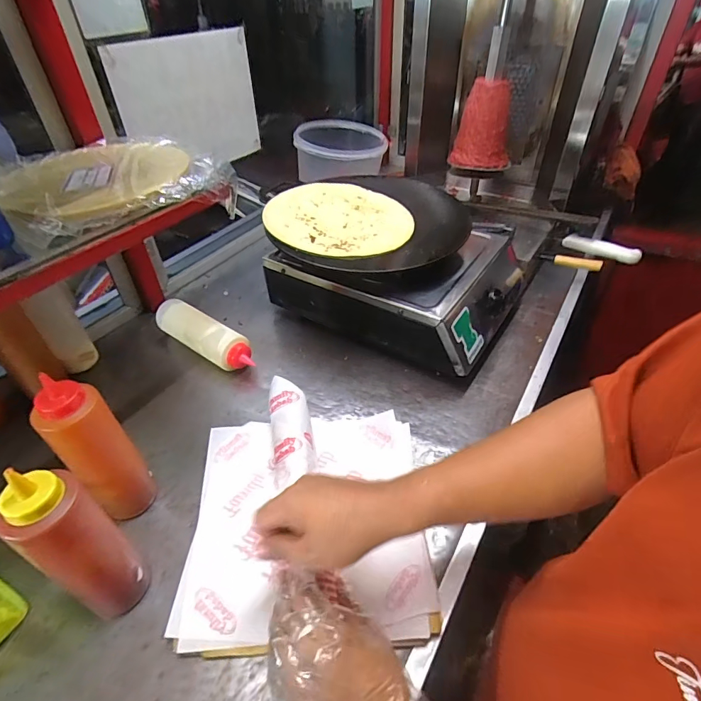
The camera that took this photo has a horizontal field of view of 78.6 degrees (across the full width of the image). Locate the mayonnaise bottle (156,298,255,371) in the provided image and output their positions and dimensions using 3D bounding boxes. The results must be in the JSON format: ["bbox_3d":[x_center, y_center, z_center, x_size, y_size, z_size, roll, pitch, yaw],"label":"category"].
[{"bbox_3d":[-0.236,-0.020,0.704,0.211,0.060,0.062,25,49,28],"label":"mayonnaise bottle"}]

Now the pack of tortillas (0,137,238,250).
[{"bbox_3d":[-0.288,-0.211,0.512,0.234,0.027,0.237,-33,51,-30],"label":"pack of tortillas"}]

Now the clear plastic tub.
[{"bbox_3d":[-0.021,-0.454,0.989,0.199,0.101,0.190,0,40,0],"label":"clear plastic tub"}]

